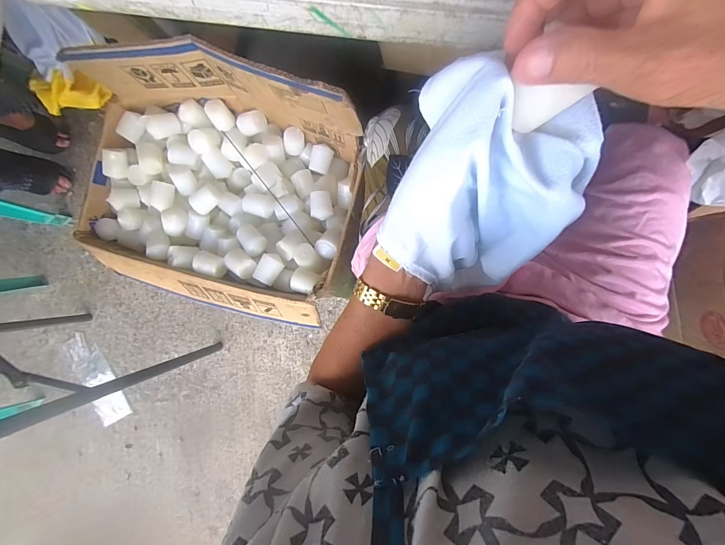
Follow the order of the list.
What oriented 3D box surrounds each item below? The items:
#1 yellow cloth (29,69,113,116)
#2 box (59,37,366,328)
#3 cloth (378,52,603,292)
[{"bbox_3d":[-0.703,-0.437,0.813,0.222,0.061,0.072,2,90,6],"label":"yellow cloth"},{"bbox_3d":[-0.242,-0.123,0.525,0.419,0.205,0.345,15,91,6],"label":"box"},{"bbox_3d":[0.081,-0.050,0.230,0.103,0.109,0.123,23,92,6],"label":"cloth"}]

